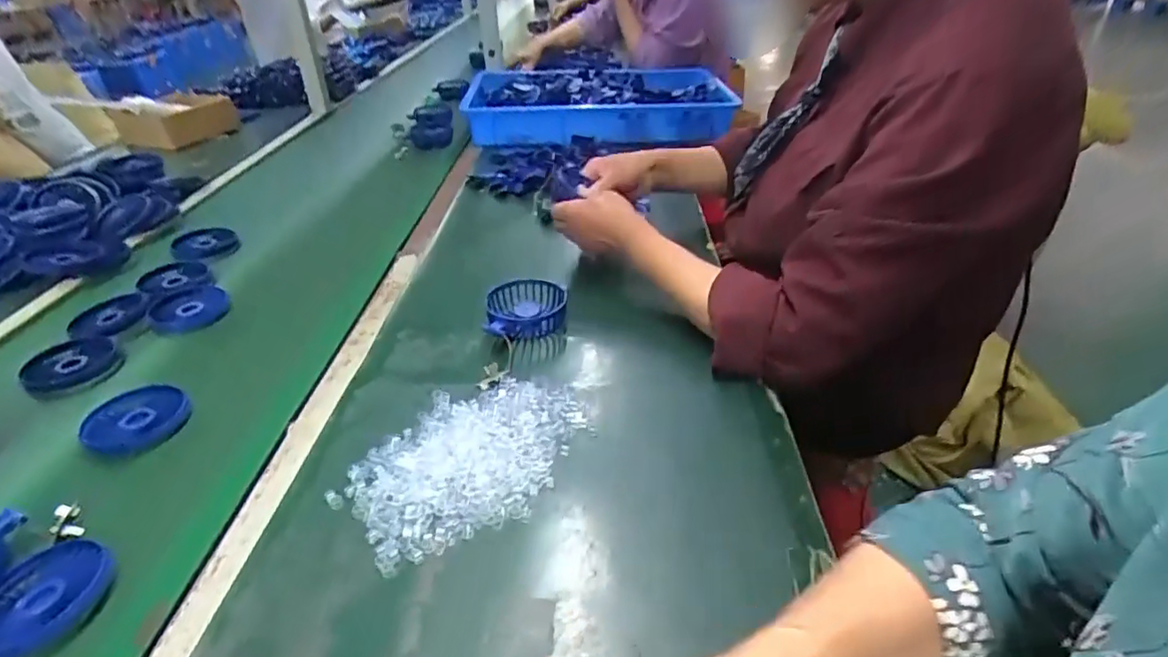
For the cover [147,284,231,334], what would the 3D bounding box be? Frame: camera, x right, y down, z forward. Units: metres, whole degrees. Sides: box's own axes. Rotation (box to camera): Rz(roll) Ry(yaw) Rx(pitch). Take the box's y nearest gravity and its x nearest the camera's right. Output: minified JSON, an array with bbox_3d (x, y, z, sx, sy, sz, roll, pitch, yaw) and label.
[{"bbox_3d":[-0.462,-0.022,0.713,0.083,0.019,0.083,-18,37,-25],"label":"cover"}]

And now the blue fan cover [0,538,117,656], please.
[{"bbox_3d":[-0.368,0.183,0.412,0.077,0.009,0.087,9,34,14],"label":"blue fan cover"}]

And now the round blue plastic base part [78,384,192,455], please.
[{"bbox_3d":[-0.413,0.083,0.566,0.081,0.013,0.091,-13,35,-17],"label":"round blue plastic base part"}]

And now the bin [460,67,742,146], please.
[{"bbox_3d":[0.033,-0.478,1.307,0.532,0.089,0.350,0,33,1],"label":"bin"}]

